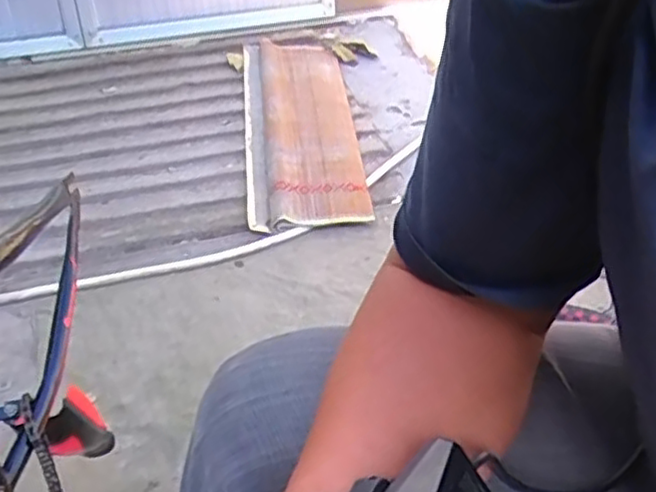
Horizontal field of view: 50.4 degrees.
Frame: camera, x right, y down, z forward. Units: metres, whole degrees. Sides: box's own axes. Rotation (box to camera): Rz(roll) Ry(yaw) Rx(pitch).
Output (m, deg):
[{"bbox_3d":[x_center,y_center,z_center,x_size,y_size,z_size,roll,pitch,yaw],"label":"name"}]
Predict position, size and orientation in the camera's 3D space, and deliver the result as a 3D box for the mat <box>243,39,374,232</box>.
[{"bbox_3d":[-0.070,-0.288,1.732,0.287,0.053,0.563,-3,66,-12],"label":"mat"}]

